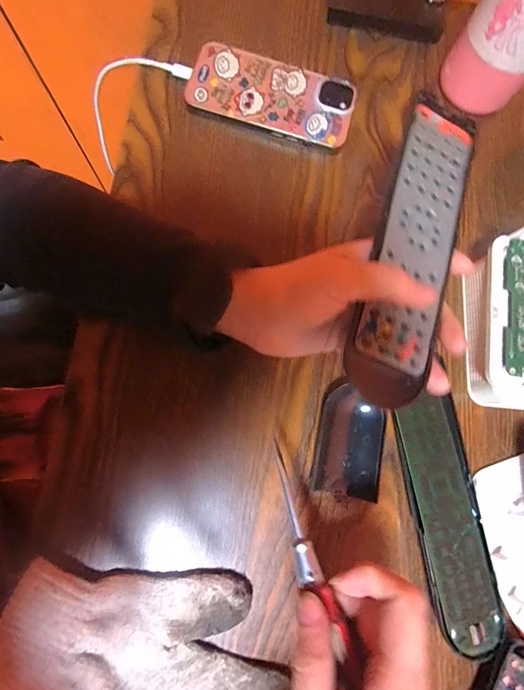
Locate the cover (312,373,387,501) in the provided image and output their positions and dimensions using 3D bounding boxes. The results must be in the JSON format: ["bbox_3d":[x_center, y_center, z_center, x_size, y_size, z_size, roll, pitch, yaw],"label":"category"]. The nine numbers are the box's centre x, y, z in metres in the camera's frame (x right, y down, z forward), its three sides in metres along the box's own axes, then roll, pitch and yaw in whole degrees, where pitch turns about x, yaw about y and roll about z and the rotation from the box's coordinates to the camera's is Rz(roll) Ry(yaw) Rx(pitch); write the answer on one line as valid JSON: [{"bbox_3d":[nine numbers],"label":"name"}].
[{"bbox_3d":[0.065,0.068,0.231,0.049,0.017,0.078,10,78,4],"label":"cover"}]

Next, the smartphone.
[{"bbox_3d":[0.010,-0.216,0.281,0.138,0.008,0.067,15,83,-4],"label":"smartphone"}]

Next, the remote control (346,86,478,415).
[{"bbox_3d":[0.088,-0.059,0.183,0.045,0.016,0.186,17,78,5],"label":"remote control"}]

